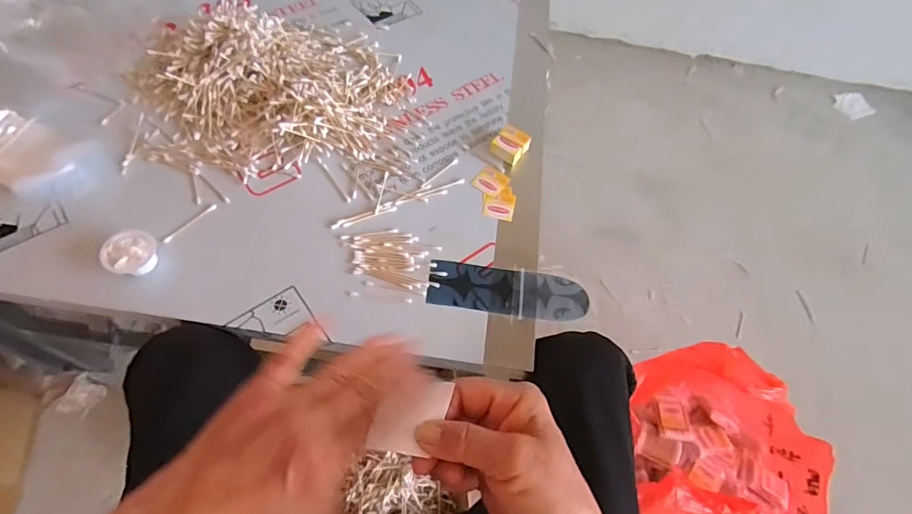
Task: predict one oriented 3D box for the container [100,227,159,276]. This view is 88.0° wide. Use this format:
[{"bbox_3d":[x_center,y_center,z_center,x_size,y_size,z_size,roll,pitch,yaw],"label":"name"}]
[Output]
[{"bbox_3d":[-0.368,-0.003,0.535,0.052,0.038,0.052,3,60,-5],"label":"container"}]

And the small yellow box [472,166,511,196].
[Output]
[{"bbox_3d":[0.049,-0.105,0.646,0.040,0.004,0.043,31,61,12],"label":"small yellow box"}]

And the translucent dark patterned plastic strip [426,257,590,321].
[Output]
[{"bbox_3d":[0.063,0.043,0.574,0.189,0.005,0.062,9,59,-1],"label":"translucent dark patterned plastic strip"}]

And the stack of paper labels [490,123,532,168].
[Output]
[{"bbox_3d":[0.077,-0.159,0.673,0.043,0.023,0.048,33,62,13],"label":"stack of paper labels"}]

